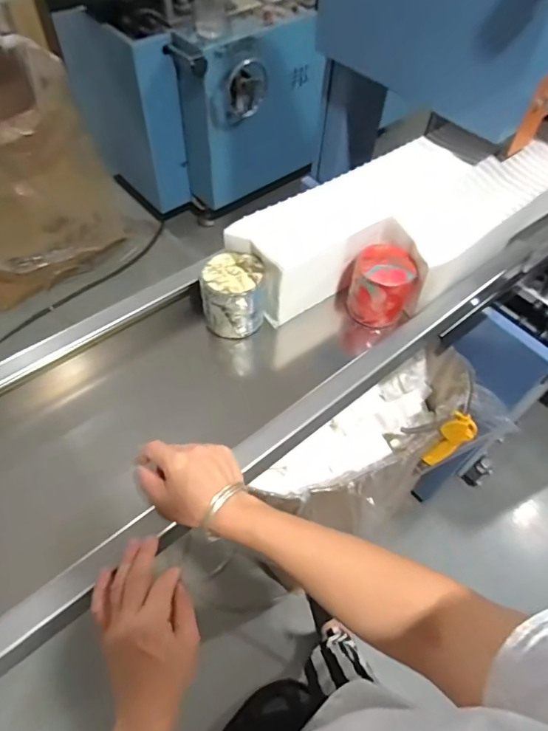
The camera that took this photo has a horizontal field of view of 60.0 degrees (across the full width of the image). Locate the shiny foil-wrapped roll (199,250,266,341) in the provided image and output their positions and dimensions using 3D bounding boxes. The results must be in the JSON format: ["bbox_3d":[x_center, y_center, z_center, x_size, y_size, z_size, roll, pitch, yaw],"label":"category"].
[{"bbox_3d":[-0.058,-0.100,0.677,0.086,0.092,0.081,2,54,-1],"label":"shiny foil-wrapped roll"}]

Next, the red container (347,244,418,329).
[{"bbox_3d":[0.160,-0.115,0.705,0.087,0.099,0.080,1,54,-2],"label":"red container"}]

